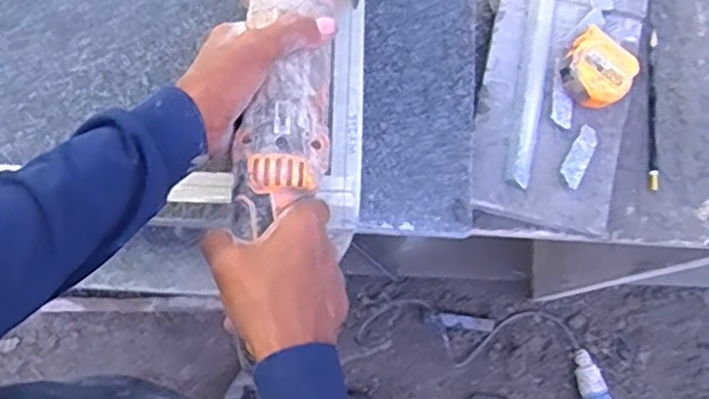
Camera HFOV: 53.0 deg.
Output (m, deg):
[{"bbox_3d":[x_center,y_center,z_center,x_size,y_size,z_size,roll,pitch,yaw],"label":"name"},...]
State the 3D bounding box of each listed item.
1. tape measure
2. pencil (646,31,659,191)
[{"bbox_3d":[0.208,-0.109,0.611,0.058,0.033,0.057,37,80,6],"label":"tape measure"},{"bbox_3d":[0.265,-0.080,0.633,0.012,0.009,0.143,4,76,1],"label":"pencil"}]

